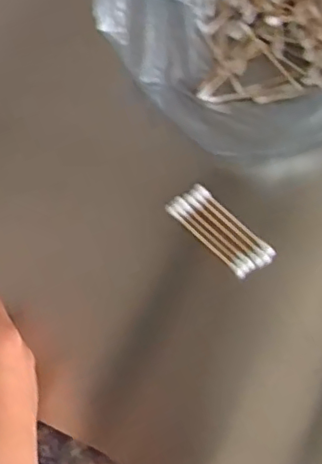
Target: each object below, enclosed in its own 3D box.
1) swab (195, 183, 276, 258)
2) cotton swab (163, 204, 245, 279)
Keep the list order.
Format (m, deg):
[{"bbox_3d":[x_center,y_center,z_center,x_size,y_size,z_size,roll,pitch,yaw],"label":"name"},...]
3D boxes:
[{"bbox_3d":[0.053,-0.009,0.434,0.006,0.005,0.076,-44,76,-11],"label":"swab"},{"bbox_3d":[0.031,0.007,0.430,0.075,0.005,0.005,43,78,13],"label":"cotton swab"}]

